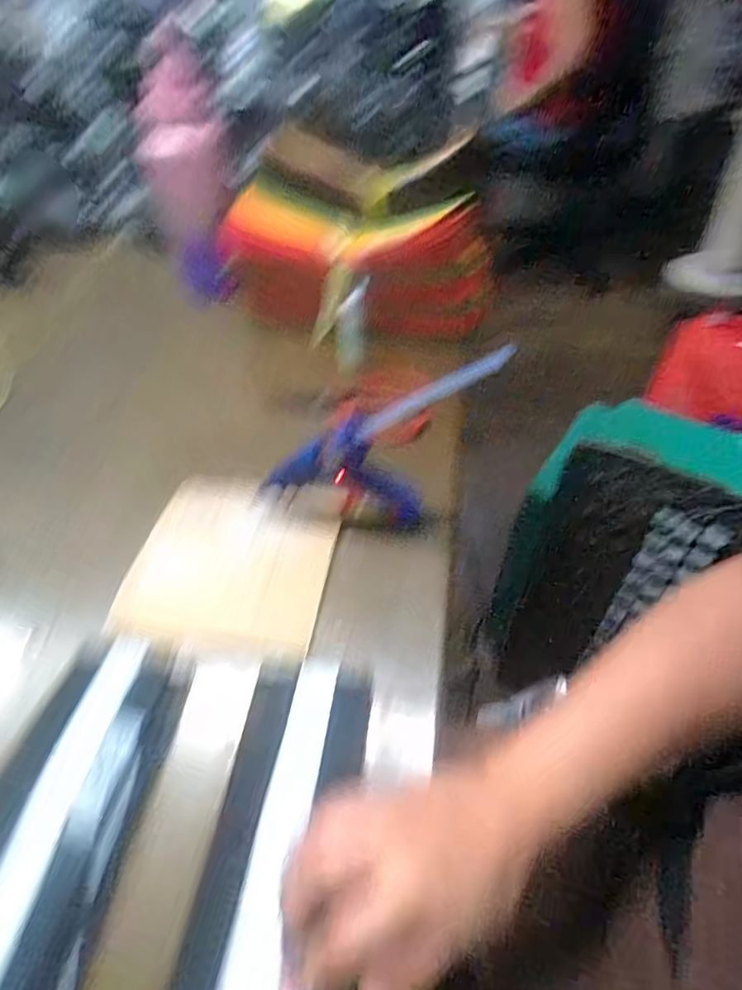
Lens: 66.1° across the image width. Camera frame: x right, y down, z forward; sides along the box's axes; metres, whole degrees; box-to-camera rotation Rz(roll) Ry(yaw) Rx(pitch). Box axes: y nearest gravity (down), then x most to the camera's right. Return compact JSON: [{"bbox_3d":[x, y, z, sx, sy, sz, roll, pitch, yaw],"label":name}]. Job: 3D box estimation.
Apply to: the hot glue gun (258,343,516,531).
[{"bbox_3d":[0.025,-0.031,0.452,0.229,0.111,0.028,-34,30,37],"label":"hot glue gun"}]

